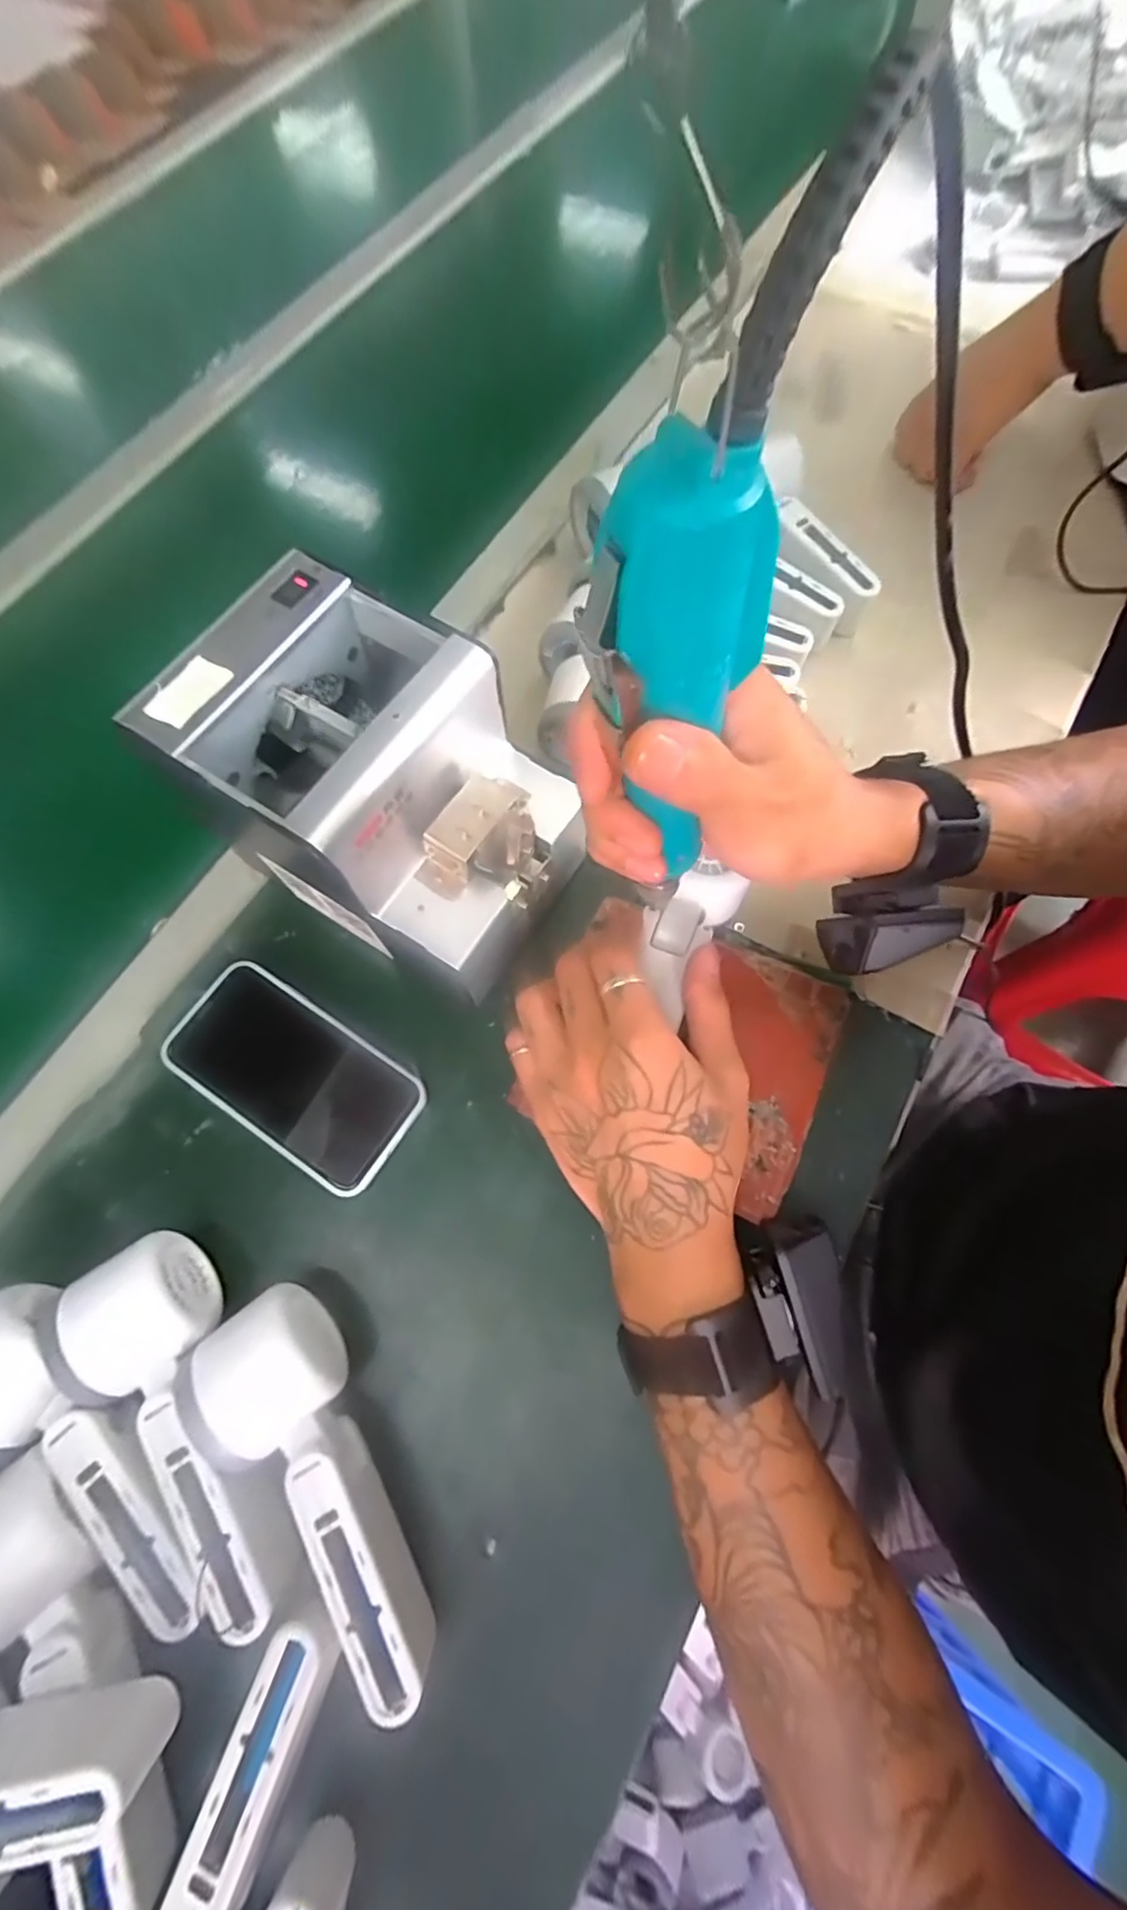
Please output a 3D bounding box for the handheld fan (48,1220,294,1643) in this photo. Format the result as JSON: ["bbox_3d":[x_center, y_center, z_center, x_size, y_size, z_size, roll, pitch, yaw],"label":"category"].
[{"bbox_3d":[-0.170,0.213,0.293,0.065,0.055,0.164,-39,74,-12],"label":"handheld fan"}]

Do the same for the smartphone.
[{"bbox_3d":[-0.156,0.068,0.372,0.146,0.013,0.076,31,74,12],"label":"smartphone"}]

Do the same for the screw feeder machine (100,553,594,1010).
[{"bbox_3d":[-0.089,-0.080,0.347,0.175,0.145,0.124,30,74,11],"label":"screw feeder machine"}]

